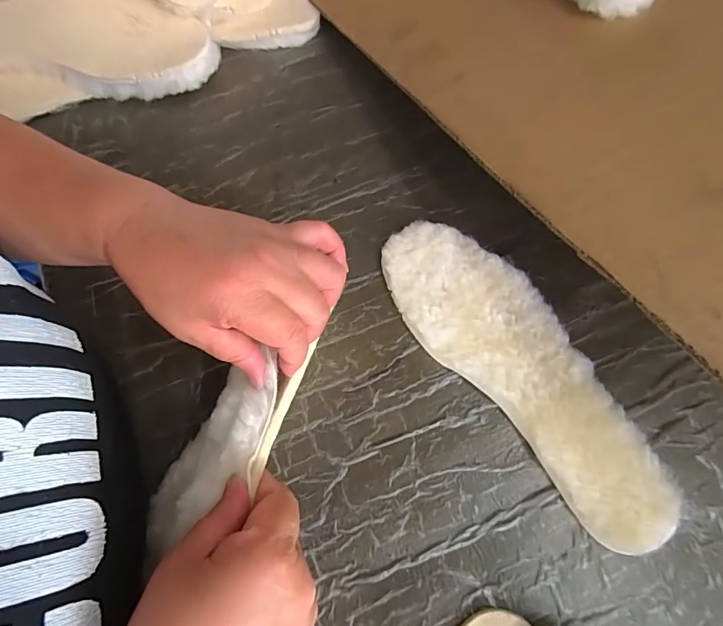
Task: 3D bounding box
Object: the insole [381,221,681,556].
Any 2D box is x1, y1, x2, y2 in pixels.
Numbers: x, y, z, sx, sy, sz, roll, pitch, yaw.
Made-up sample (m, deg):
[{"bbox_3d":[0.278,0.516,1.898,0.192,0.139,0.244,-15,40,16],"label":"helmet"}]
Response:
[{"bbox_3d":[0.117,0.038,0.324,0.091,0.017,0.268,-34,71,-10],"label":"insole"}]

